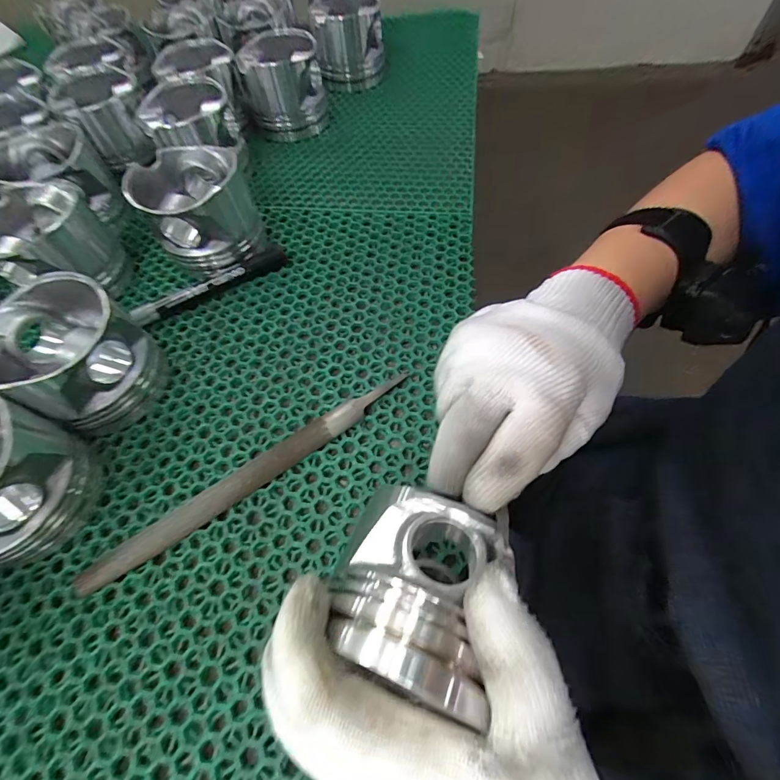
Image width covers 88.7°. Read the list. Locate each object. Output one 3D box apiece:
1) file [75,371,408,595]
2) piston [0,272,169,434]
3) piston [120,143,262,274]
[{"bbox_3d":[-0.087,0.055,0.267,0.234,0.006,0.017,-33,65,-15],"label":"file"},{"bbox_3d":[-0.216,-0.023,0.278,0.088,0.072,0.087,27,66,16],"label":"piston"},{"bbox_3d":[-0.162,-0.153,0.347,0.085,0.074,0.085,-1,61,2],"label":"piston"}]

